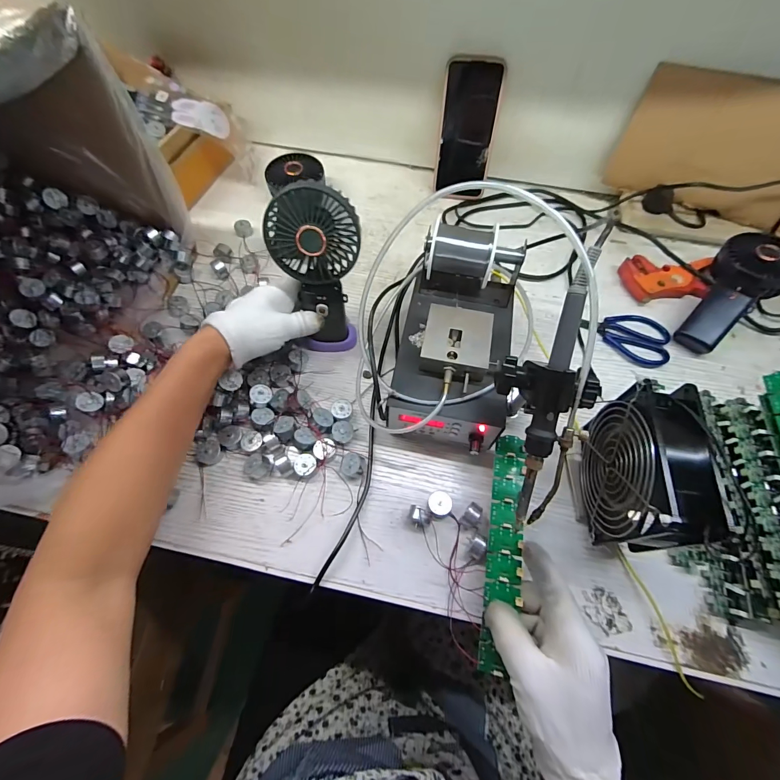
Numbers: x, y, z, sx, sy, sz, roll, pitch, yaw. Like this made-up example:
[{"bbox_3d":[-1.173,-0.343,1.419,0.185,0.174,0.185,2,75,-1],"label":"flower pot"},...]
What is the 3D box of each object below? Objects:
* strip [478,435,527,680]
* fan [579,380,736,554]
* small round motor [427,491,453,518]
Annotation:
[{"bbox_3d":[0.104,0.135,0.328,0.030,0.009,0.195,11,66,5],"label":"strip"},{"bbox_3d":[0.210,0.069,0.316,0.050,0.118,0.119,5,64,2],"label":"fan"},{"bbox_3d":[0.050,0.114,0.368,0.024,0.014,0.026,0,64,0],"label":"small round motor"}]

